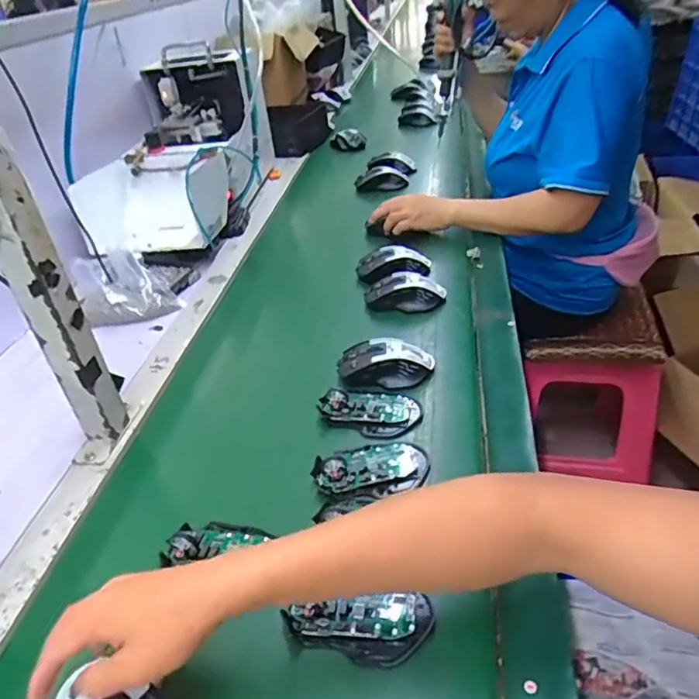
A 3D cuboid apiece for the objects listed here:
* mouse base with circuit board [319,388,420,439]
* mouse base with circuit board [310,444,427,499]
[{"bbox_3d":[0.022,0.069,0.653,0.117,0.026,0.062,4,36,8],"label":"mouse base with circuit board"},{"bbox_3d":[0.023,0.118,0.580,0.116,0.020,0.059,-5,36,-4],"label":"mouse base with circuit board"}]

